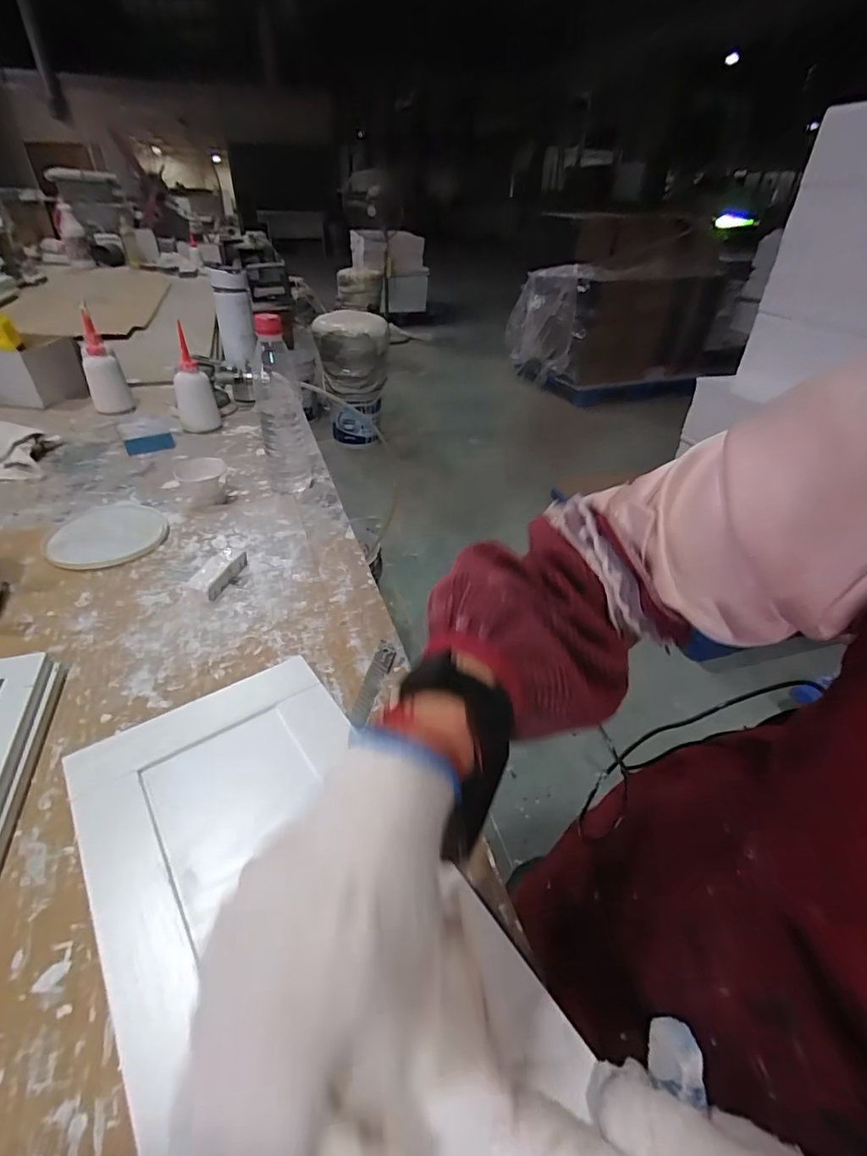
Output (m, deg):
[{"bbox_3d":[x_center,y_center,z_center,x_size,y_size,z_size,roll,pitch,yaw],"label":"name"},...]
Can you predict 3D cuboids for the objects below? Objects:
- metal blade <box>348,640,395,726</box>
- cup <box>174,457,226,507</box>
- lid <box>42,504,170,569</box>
[{"bbox_3d":[-0.051,0.087,0.436,0.017,0.004,0.095,10,36,7],"label":"metal blade"},{"bbox_3d":[-0.307,-0.126,0.669,0.064,0.049,0.054,-12,39,-21],"label":"cup"},{"bbox_3d":[-0.382,-0.052,0.595,0.120,0.010,0.130,-16,41,-26],"label":"lid"}]

